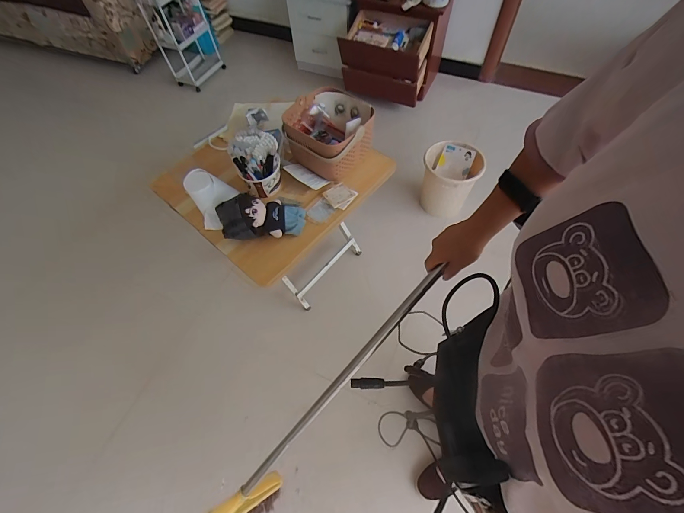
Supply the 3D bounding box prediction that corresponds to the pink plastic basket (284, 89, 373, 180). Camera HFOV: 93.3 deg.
[{"bbox_3d":[-0.039,-0.381,1.010,0.231,0.178,0.240,-1,59,2],"label":"pink plastic basket"}]

